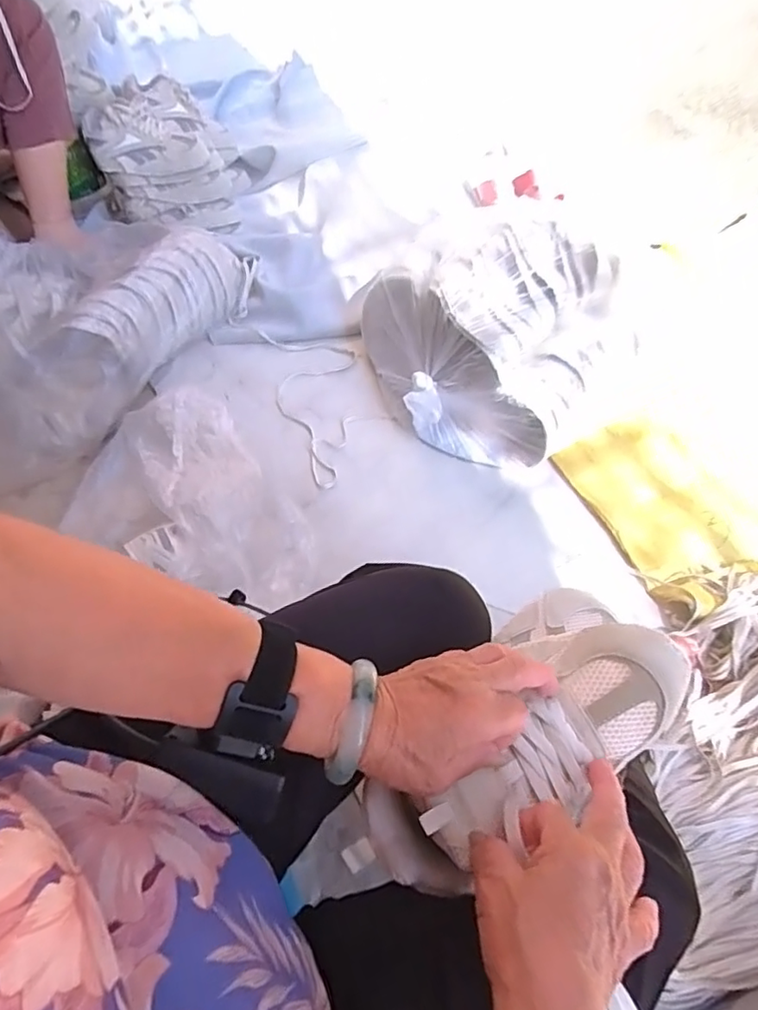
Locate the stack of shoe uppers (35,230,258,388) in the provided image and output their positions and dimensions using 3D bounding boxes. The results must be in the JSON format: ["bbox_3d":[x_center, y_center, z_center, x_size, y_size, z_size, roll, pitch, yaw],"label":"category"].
[{"bbox_3d":[-0.376,-0.336,0.998,0.111,0.129,0.399,35,69,19],"label":"stack of shoe uppers"}]

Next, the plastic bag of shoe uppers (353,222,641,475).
[{"bbox_3d":[0.221,-0.259,0.929,0.419,0.197,0.344,-17,63,-6],"label":"plastic bag of shoe uppers"}]

